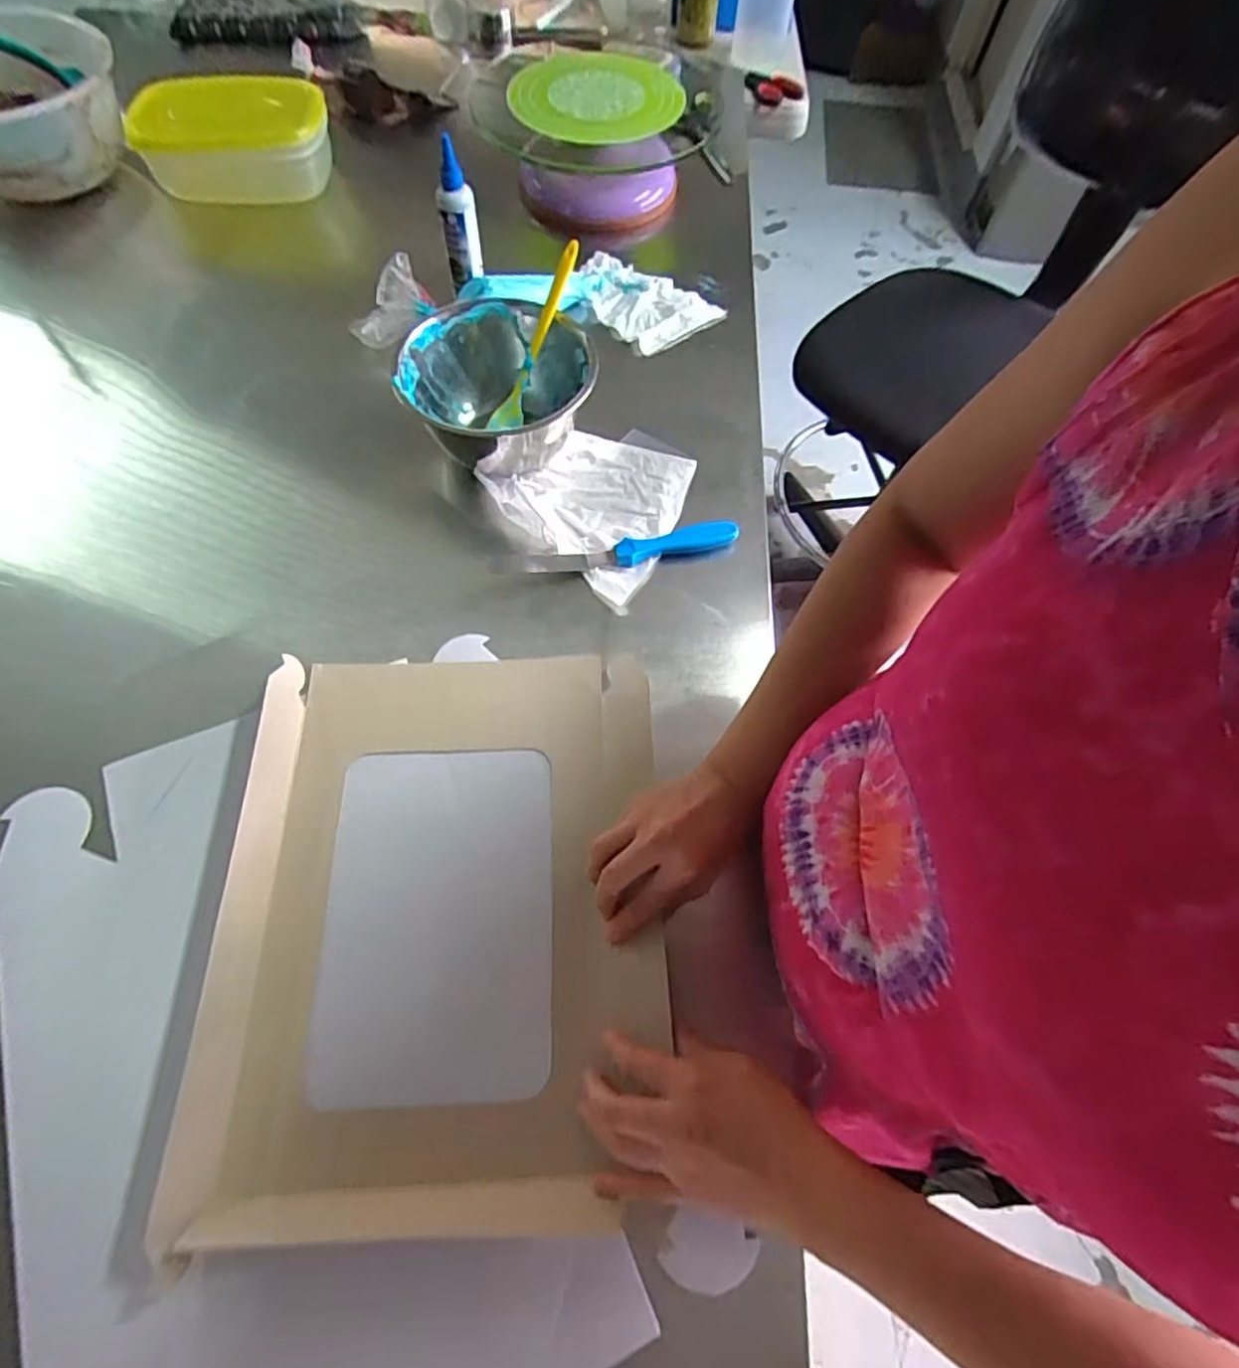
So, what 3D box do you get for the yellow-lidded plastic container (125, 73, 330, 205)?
[{"bbox_3d":[-0.474,-0.673,0.795,0.222,0.065,0.156,-5,64,-6],"label":"yellow-lidded plastic container"}]

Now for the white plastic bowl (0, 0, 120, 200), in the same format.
[{"bbox_3d":[-0.694,-0.671,0.754,0.227,0.101,0.200,-20,67,-13],"label":"white plastic bowl"}]

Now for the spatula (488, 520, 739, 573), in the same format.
[{"bbox_3d":[-0.003,-0.117,0.572,0.217,0.021,0.022,-11,65,-9],"label":"spatula"}]

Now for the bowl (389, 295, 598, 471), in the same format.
[{"bbox_3d":[-0.112,-0.266,0.604,0.162,0.086,0.174,1,64,-3],"label":"bowl"}]

